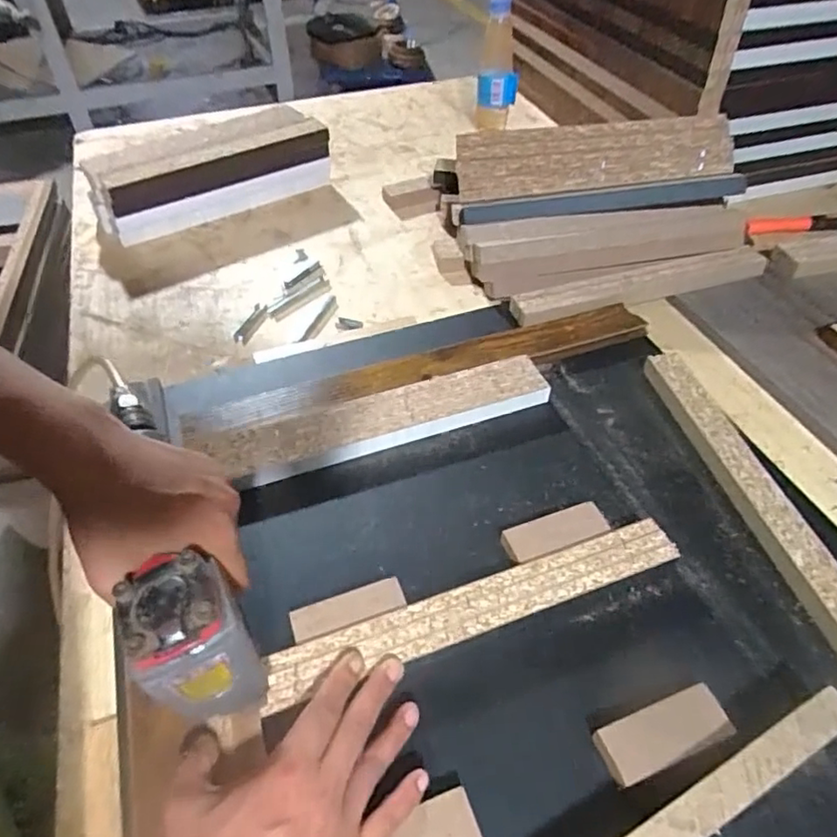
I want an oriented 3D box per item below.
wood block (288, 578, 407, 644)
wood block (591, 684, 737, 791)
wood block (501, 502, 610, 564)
[{"bbox_3d":[-0.050,0.138,0.429,0.077,0.018,0.026,-15,48,-12],"label":"wood block"},{"bbox_3d":[0.150,0.196,0.374,0.081,0.016,0.032,-16,48,-14],"label":"wood block"},{"bbox_3d":[0.105,0.091,0.471,0.081,0.013,0.032,-16,48,-13],"label":"wood block"}]

